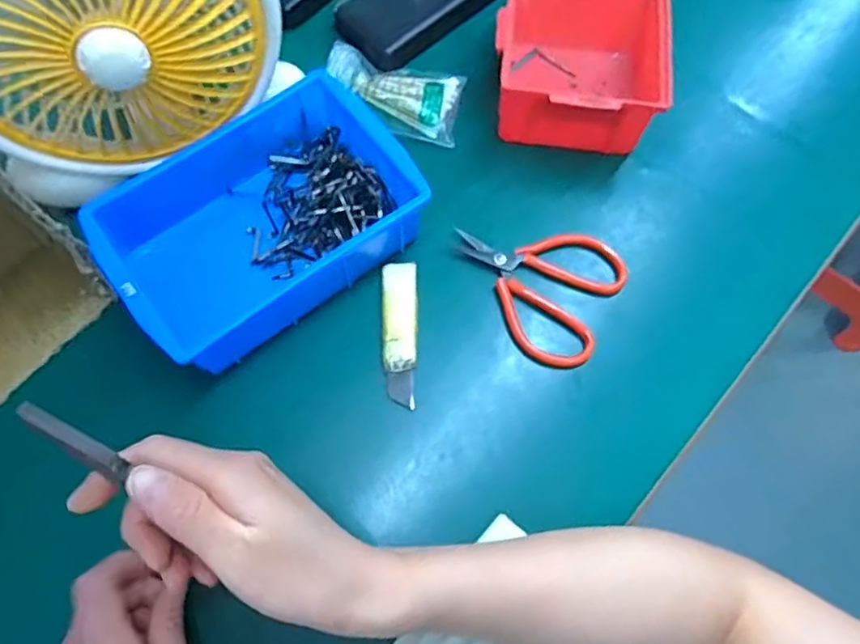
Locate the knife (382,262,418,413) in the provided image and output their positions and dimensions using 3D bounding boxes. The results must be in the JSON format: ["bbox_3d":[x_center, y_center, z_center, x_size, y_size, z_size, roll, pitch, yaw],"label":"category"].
[{"bbox_3d":[-0.021,0.007,0.438,0.025,0.006,0.105,-2,71,-3],"label":"knife"}]

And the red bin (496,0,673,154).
[{"bbox_3d":[0.114,-0.207,0.484,0.121,0.069,0.139,8,70,0],"label":"red bin"}]

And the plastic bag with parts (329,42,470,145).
[{"bbox_3d":[-0.031,-0.184,0.491,0.114,0.020,0.066,16,71,3],"label":"plastic bag with parts"}]

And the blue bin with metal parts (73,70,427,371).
[{"bbox_3d":[-0.119,-0.075,0.431,0.197,0.056,0.137,-36,76,-14],"label":"blue bin with metal parts"}]

